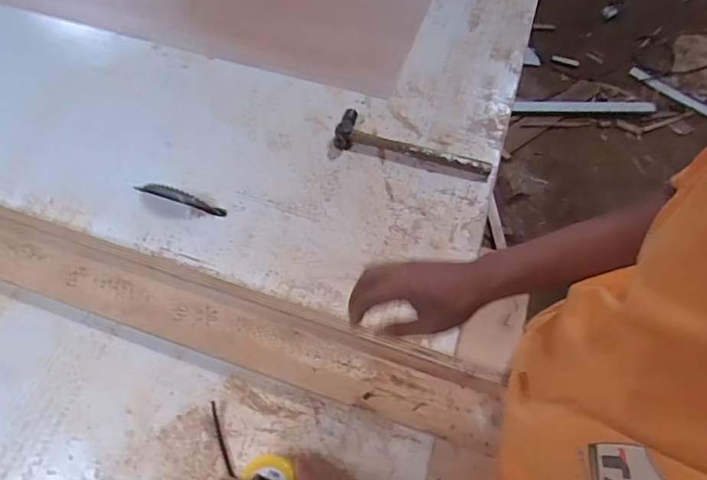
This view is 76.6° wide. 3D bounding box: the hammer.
[{"bbox_3d":[0.109,-0.181,0.809,0.276,0.026,0.087,12,62,7],"label":"hammer"}]

